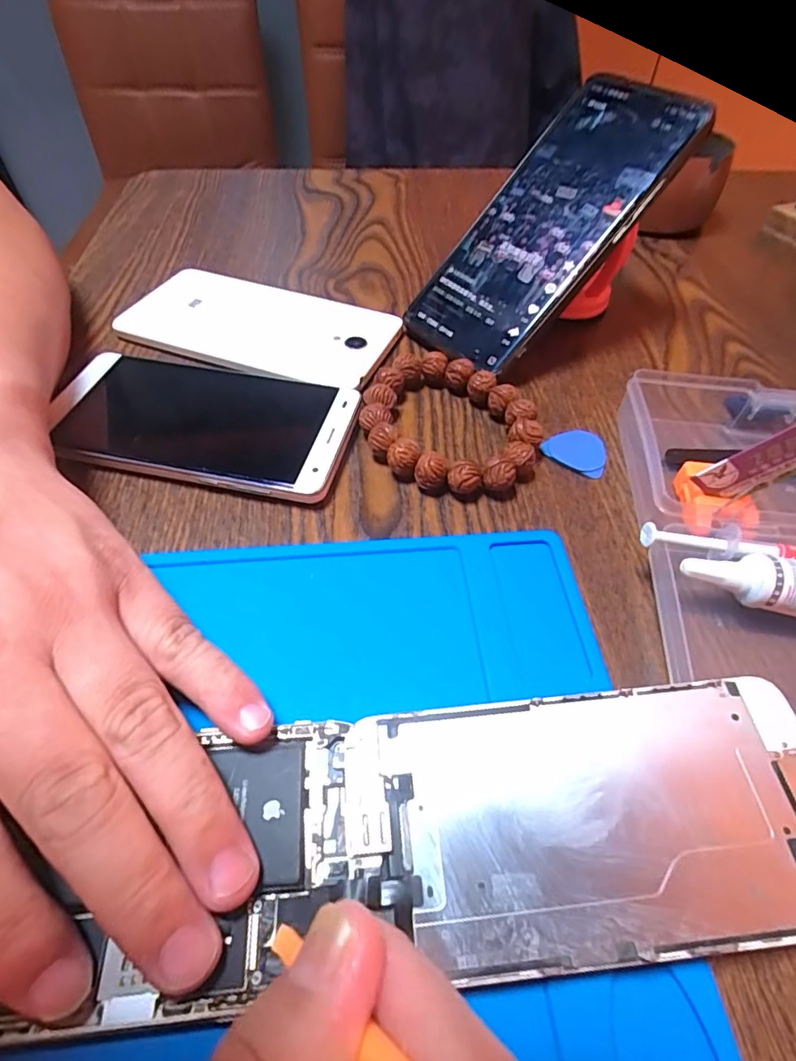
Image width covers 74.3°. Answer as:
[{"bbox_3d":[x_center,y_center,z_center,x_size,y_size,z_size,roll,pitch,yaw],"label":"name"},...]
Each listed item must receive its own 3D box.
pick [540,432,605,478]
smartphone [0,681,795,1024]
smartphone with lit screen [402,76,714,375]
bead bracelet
[{"bbox_3d":[0.086,-0.038,0.249,0.029,0.004,0.025,34,59,21],"label":"pick"},{"bbox_3d":[-0.010,0.086,0.141,0.259,0.011,0.064,-7,53,-3],"label":"smartphone"},{"bbox_3d":[0.078,-0.157,0.277,0.161,0.013,0.071,-48,62,9],"label":"smartphone with lit screen"},{"bbox_3d":[0.024,-0.051,0.248,0.084,0.016,0.076,23,55,15],"label":"bead bracelet"}]

